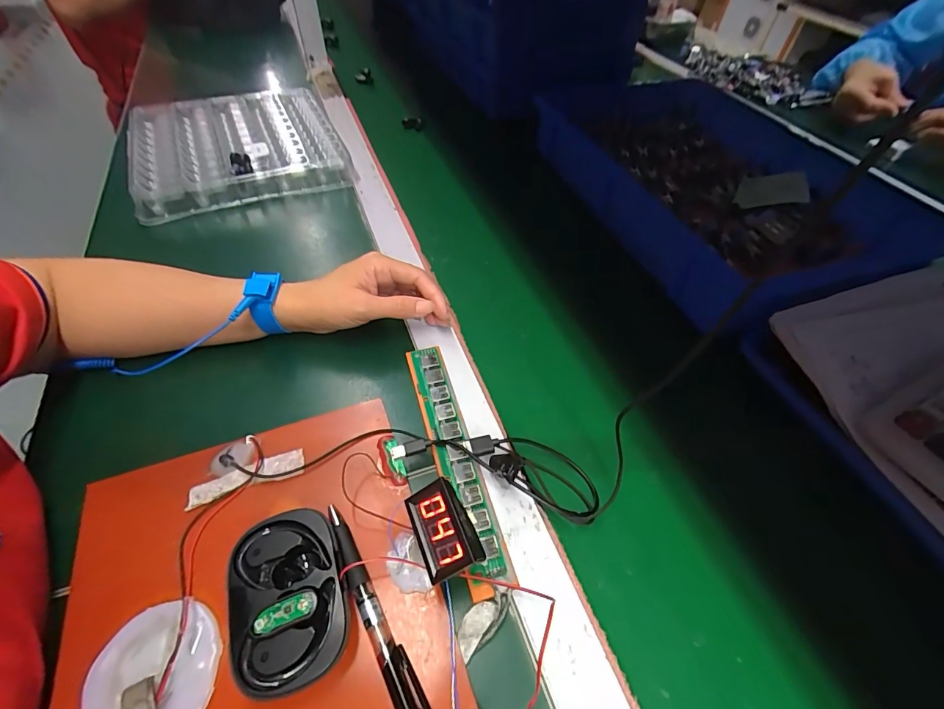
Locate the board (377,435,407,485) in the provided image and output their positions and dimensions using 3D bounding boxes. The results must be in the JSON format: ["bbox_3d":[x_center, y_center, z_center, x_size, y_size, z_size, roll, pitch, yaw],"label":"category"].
[{"bbox_3d":[-0.058,0.076,0.303,0.014,0.004,0.040,-15,53,-14],"label":"board"}]

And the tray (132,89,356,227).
[{"bbox_3d":[-0.321,-0.285,0.587,0.265,0.054,0.229,-18,54,-16],"label":"tray"}]

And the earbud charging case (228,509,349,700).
[{"bbox_3d":[-0.101,0.135,0.234,0.057,0.035,0.088,-15,52,-15],"label":"earbud charging case"}]

